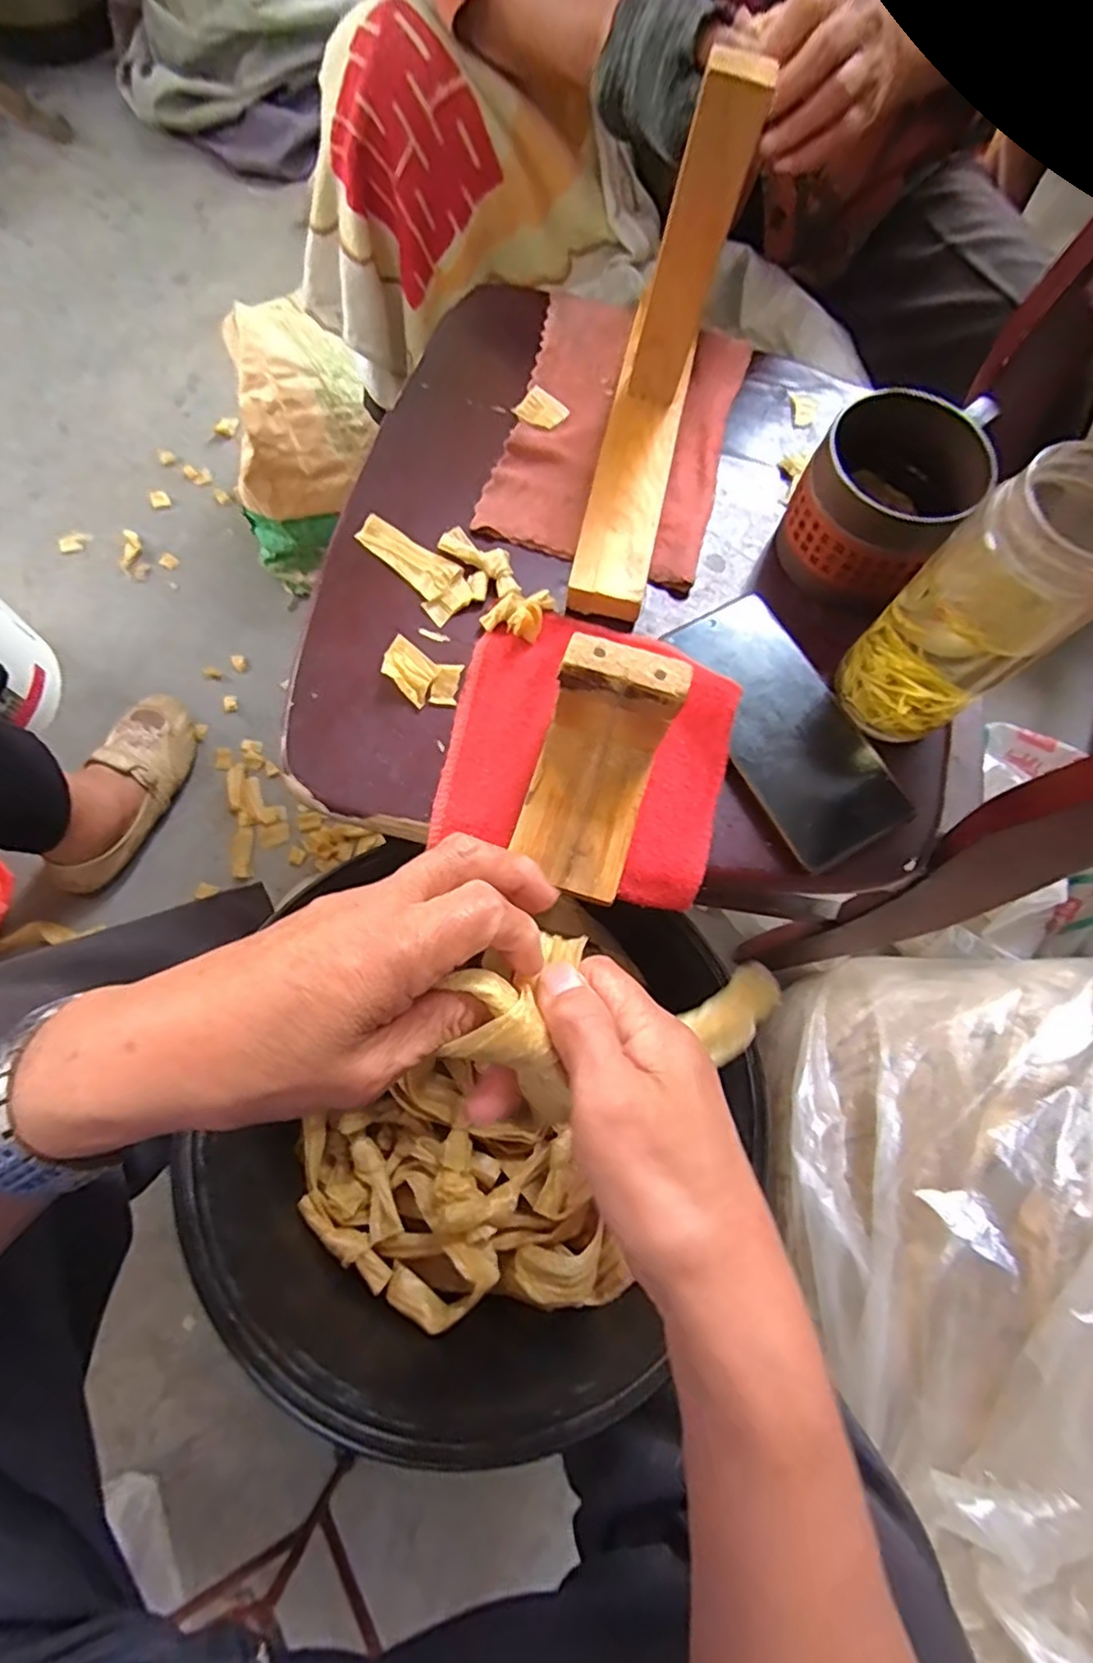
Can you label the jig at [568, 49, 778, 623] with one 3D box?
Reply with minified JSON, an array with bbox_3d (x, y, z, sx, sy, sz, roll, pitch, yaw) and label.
[{"bbox_3d":[0.056,-0.243,0.347,0.047,0.156,0.189,13,73,2],"label":"jig"}]

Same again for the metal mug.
[{"bbox_3d":[0.202,-0.199,0.392,0.086,0.074,0.117,43,76,10],"label":"metal mug"}]

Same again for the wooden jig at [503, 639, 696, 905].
[{"bbox_3d":[0.023,-0.028,0.321,0.059,0.066,0.104,18,74,3],"label":"wooden jig"}]

